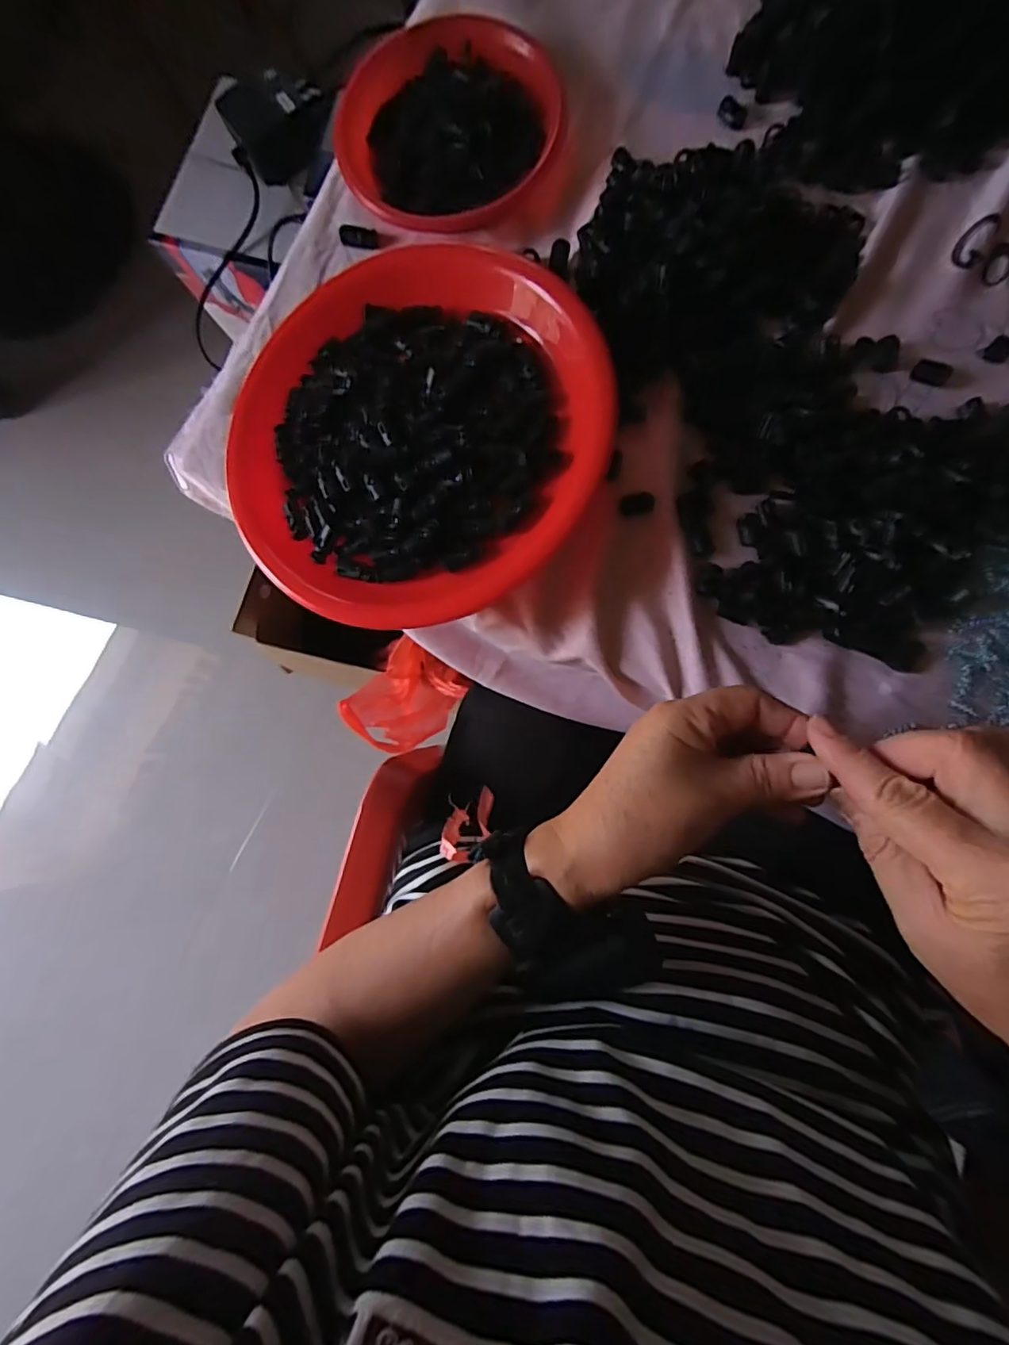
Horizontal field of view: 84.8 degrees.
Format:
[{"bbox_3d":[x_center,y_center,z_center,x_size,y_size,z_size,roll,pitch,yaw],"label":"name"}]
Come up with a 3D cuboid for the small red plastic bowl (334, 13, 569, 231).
[{"bbox_3d":[-0.049,-0.400,0.400,0.148,0.035,0.156,-1,84,7],"label":"small red plastic bowl"}]

